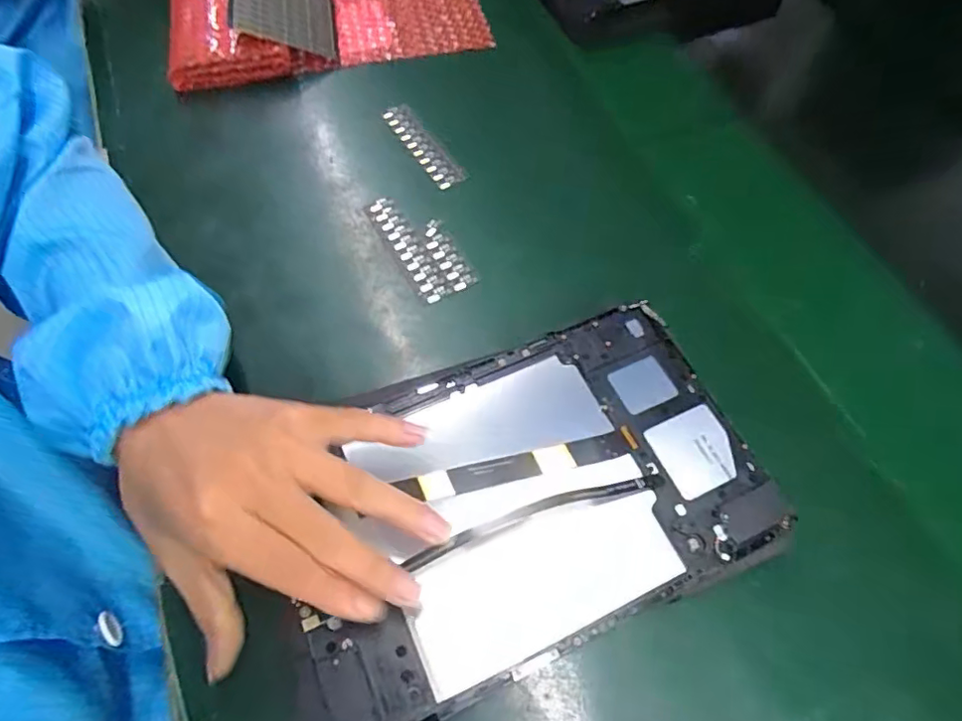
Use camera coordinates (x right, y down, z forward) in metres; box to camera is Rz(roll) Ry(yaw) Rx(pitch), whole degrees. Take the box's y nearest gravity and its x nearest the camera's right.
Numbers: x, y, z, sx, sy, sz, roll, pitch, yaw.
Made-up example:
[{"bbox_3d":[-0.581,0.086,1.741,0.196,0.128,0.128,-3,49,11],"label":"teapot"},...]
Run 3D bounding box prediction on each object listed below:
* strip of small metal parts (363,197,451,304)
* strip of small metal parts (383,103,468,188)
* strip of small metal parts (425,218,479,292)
[{"bbox_3d":[-0.053,-0.078,0.398,0.020,0.006,0.095,-27,65,-16],"label":"strip of small metal parts"},{"bbox_3d":[-0.046,-0.169,0.445,0.022,0.007,0.094,-28,65,-17],"label":"strip of small metal parts"},{"bbox_3d":[-0.024,-0.073,0.389,0.016,0.004,0.061,-25,64,-15],"label":"strip of small metal parts"}]

